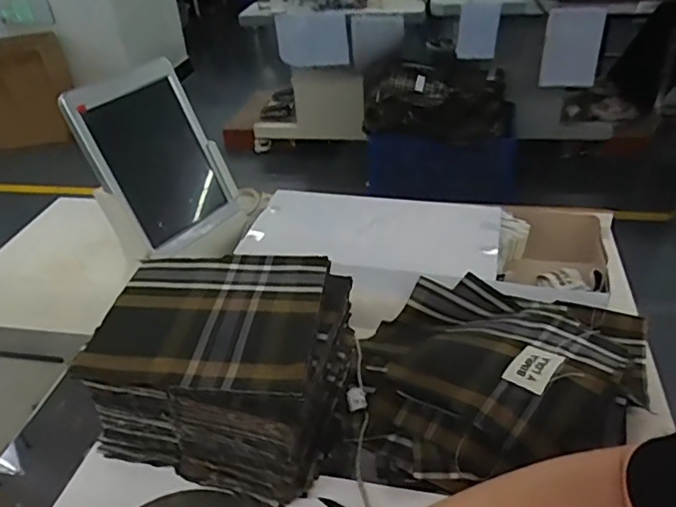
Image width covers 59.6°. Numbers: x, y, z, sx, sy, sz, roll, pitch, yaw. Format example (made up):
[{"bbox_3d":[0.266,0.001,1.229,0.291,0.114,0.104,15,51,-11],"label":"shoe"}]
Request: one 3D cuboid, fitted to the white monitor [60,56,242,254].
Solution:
[{"bbox_3d":[-0.204,-0.109,0.678,0.022,0.200,0.147,-6,27,46],"label":"white monitor"}]

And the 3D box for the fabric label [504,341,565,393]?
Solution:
[{"bbox_3d":[0.168,0.097,0.506,0.037,0.006,0.051,19,41,31],"label":"fabric label"}]

